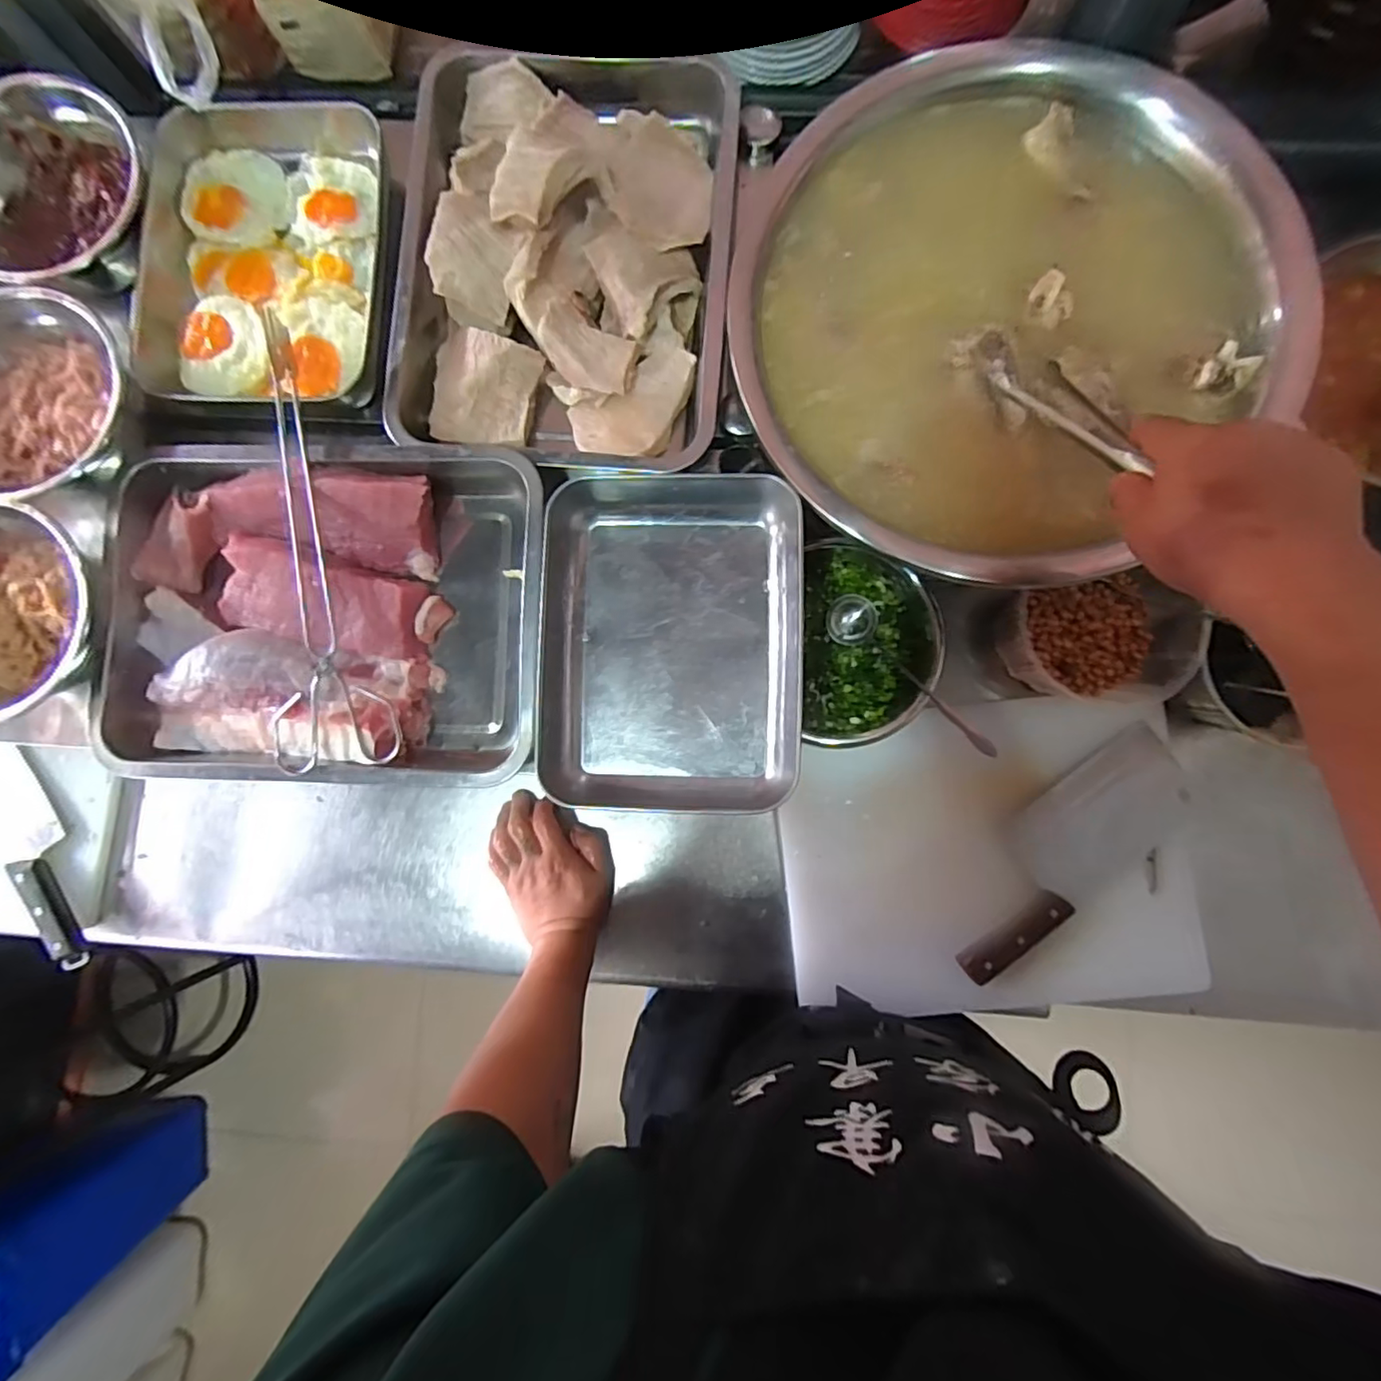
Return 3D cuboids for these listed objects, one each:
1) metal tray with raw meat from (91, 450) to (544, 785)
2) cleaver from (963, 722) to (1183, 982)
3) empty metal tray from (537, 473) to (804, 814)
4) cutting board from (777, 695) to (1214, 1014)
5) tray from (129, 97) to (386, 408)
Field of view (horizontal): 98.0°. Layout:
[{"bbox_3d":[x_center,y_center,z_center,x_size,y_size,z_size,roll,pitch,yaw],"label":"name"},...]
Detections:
[{"bbox_3d":[-0.289,-0.059,0.492,0.347,0.073,0.259,1,85,3],"label":"metal tray with raw meat"},{"bbox_3d":[0.366,0.155,0.582,0.287,0.025,0.106,-35,84,-1],"label":"cleaver"},{"bbox_3d":[-0.014,-0.039,0.474,0.196,0.043,0.264,0,85,3],"label":"empty metal tray"},{"bbox_3d":[0.293,0.160,0.598,0.388,0.022,0.290,-3,85,2],"label":"cutting board"},{"bbox_3d":[-0.354,-0.376,0.505,0.209,0.057,0.287,4,85,3],"label":"tray"}]

